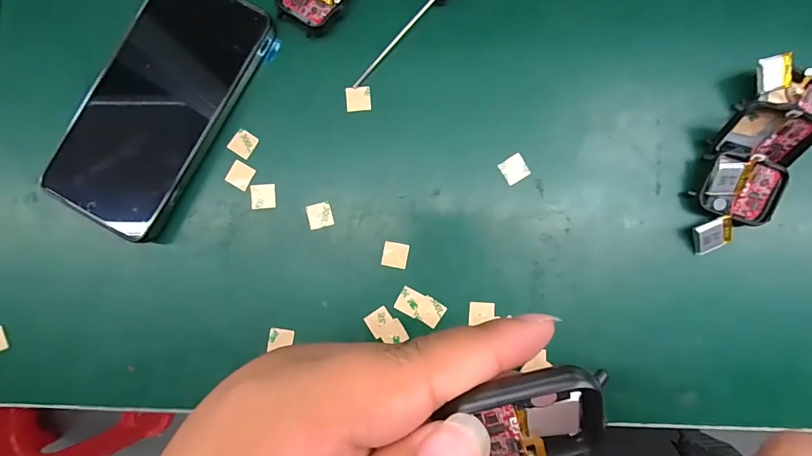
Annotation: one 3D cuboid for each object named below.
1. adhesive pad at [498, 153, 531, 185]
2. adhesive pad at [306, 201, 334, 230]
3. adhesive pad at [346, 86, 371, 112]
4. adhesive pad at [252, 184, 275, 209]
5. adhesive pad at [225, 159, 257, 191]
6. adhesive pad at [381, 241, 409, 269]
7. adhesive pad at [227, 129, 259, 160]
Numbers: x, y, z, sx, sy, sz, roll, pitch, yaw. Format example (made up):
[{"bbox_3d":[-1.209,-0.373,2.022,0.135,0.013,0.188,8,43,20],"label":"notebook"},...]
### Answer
[{"bbox_3d":[0.067,-0.037,0.246,0.016,0.004,0.015,-30,88,1],"label":"adhesive pad"},{"bbox_3d":[-0.054,-0.008,0.249,0.015,0.004,0.015,-15,88,2],"label":"adhesive pad"},{"bbox_3d":[-0.030,-0.082,0.251,0.015,0.004,0.015,-5,89,2],"label":"adhesive pad"},{"bbox_3d":[-0.091,-0.020,0.251,0.016,0.004,0.016,-6,89,2],"label":"adhesive pad"},{"bbox_3d":[-0.105,-0.033,0.252,0.015,0.004,0.016,29,90,3],"label":"adhesive pad"},{"bbox_3d":[-0.007,0.017,0.247,0.015,0.004,0.015,10,89,3],"label":"adhesive pad"},{"bbox_3d":[-0.104,-0.054,0.252,0.014,0.004,0.015,33,90,3],"label":"adhesive pad"}]

